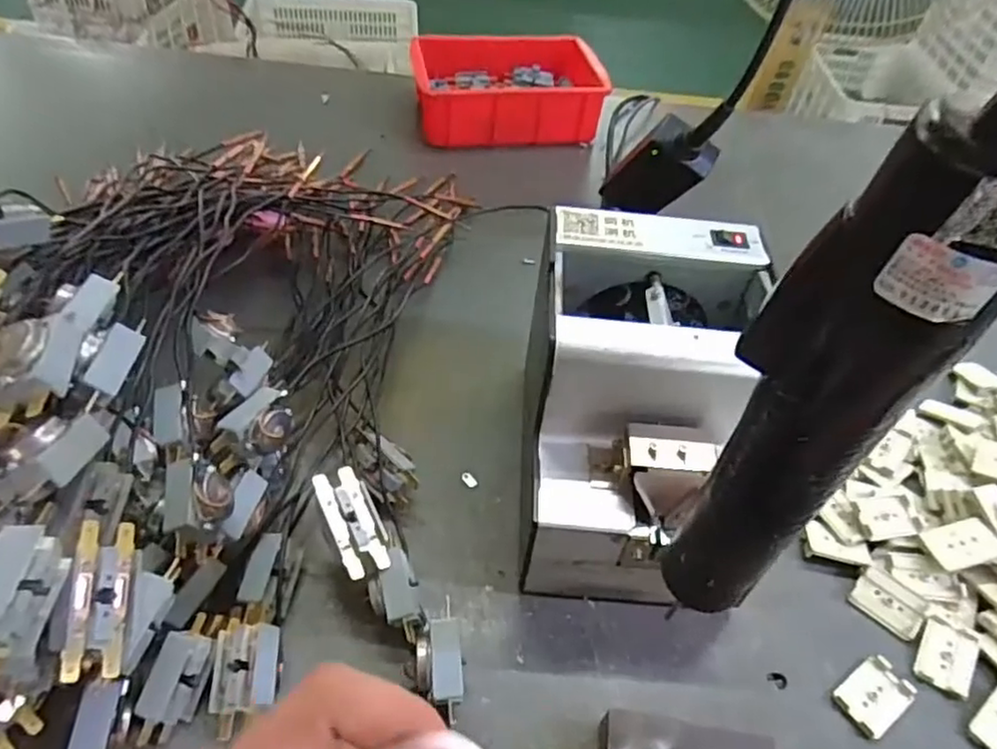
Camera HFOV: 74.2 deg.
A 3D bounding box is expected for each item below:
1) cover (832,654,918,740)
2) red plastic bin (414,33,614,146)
[{"bbox_3d":[0.203,0.174,0.357,0.041,0.007,0.027,-28,57,-27],"label":"cover"},{"bbox_3d":[0.009,-0.319,0.738,0.203,0.059,0.137,-4,49,-10],"label":"red plastic bin"}]

